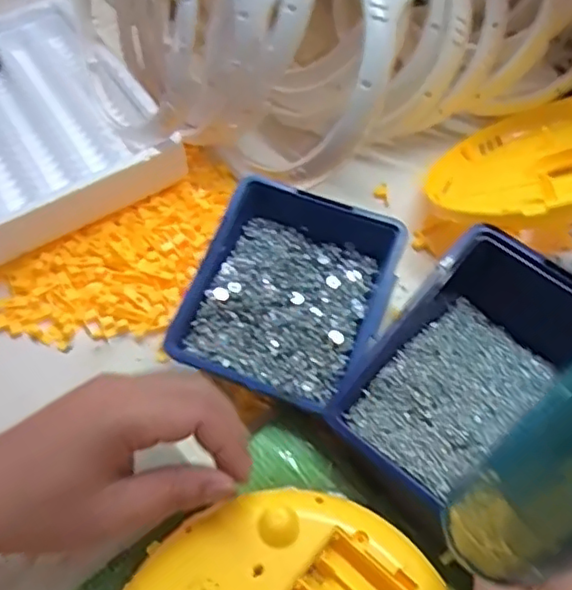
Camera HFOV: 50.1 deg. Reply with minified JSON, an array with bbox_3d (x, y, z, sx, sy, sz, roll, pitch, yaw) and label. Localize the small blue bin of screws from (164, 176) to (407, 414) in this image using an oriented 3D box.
[{"bbox_3d":[0.003,0.003,0.409,0.118,0.057,0.137,18,62,11],"label":"small blue bin of screws"}]

